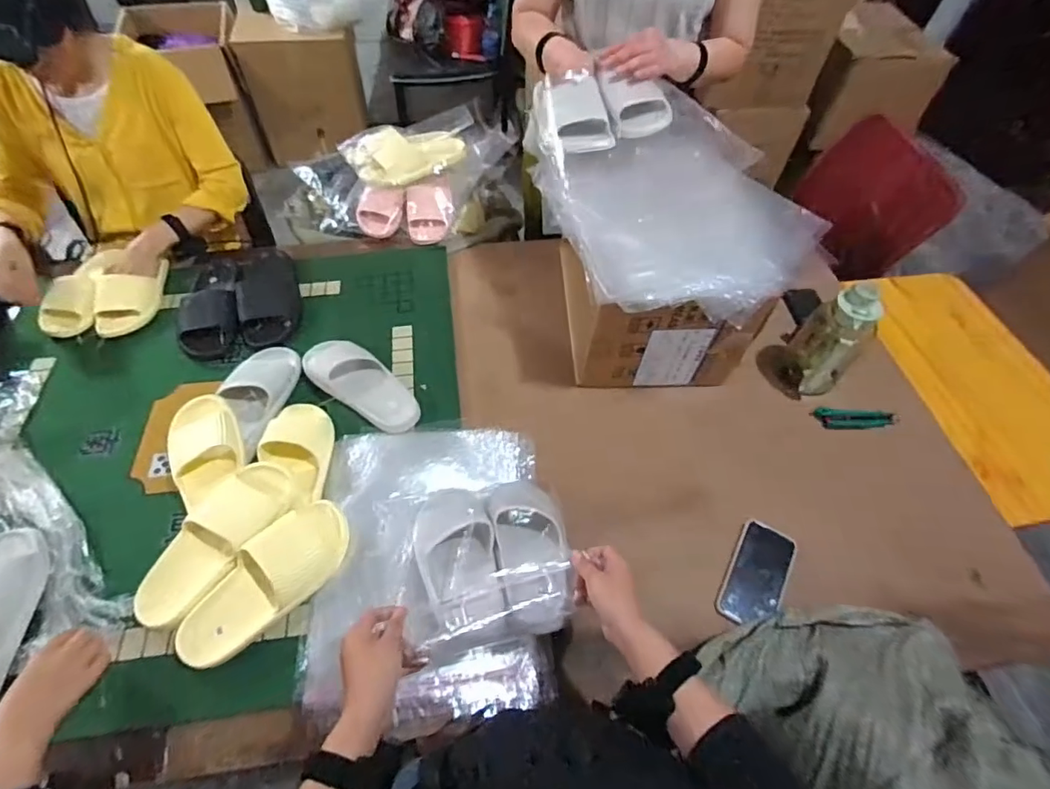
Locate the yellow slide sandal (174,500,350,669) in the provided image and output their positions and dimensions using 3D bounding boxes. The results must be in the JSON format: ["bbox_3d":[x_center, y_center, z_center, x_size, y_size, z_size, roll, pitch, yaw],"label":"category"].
[{"bbox_3d":[-0.352,0.253,0.693,0.097,0.062,0.245,37,61,20],"label":"yellow slide sandal"}]

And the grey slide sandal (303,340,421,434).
[{"bbox_3d":[-0.290,-0.023,0.887,0.249,0.050,0.105,38,61,20],"label":"grey slide sandal"}]

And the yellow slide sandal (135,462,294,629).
[{"bbox_3d":[-0.431,0.209,0.714,0.093,0.082,0.245,34,60,18],"label":"yellow slide sandal"}]

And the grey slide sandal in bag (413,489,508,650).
[{"bbox_3d":[-0.090,0.205,0.665,0.101,0.058,0.243,-12,38,-12],"label":"grey slide sandal in bag"}]

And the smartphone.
[{"bbox_3d":[0.355,0.274,0.774,0.082,0.016,0.163,21,61,25],"label":"smartphone"}]

